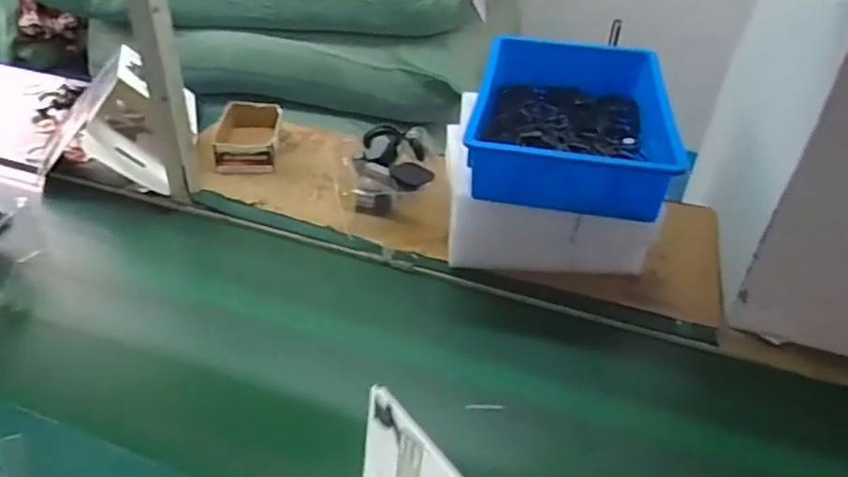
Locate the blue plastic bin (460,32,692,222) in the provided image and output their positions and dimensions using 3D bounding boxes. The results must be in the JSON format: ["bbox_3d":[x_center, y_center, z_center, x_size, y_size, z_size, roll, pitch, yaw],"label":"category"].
[{"bbox_3d":[0.219,-0.172,0.904,0.272,0.100,0.385,10,35,8],"label":"blue plastic bin"}]

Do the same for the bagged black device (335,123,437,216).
[{"bbox_3d":[-0.061,-0.099,1.004,0.137,0.120,0.168,4,35,-1],"label":"bagged black device"}]

